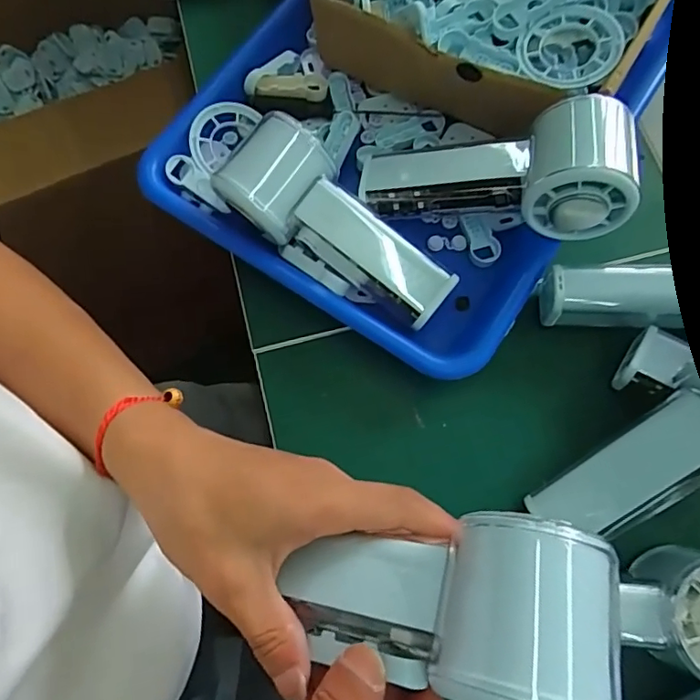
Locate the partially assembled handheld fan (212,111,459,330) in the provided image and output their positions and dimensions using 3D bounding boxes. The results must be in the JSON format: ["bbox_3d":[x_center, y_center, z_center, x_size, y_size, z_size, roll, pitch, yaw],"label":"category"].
[{"bbox_3d":[-0.006,-0.074,0.318,0.149,0.043,0.060,37,75,-2],"label":"partially assembled handheld fan"}]

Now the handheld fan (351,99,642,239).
[{"bbox_3d":[0.082,-0.105,0.310,0.151,0.055,0.059,3,71,23],"label":"handheld fan"}]

